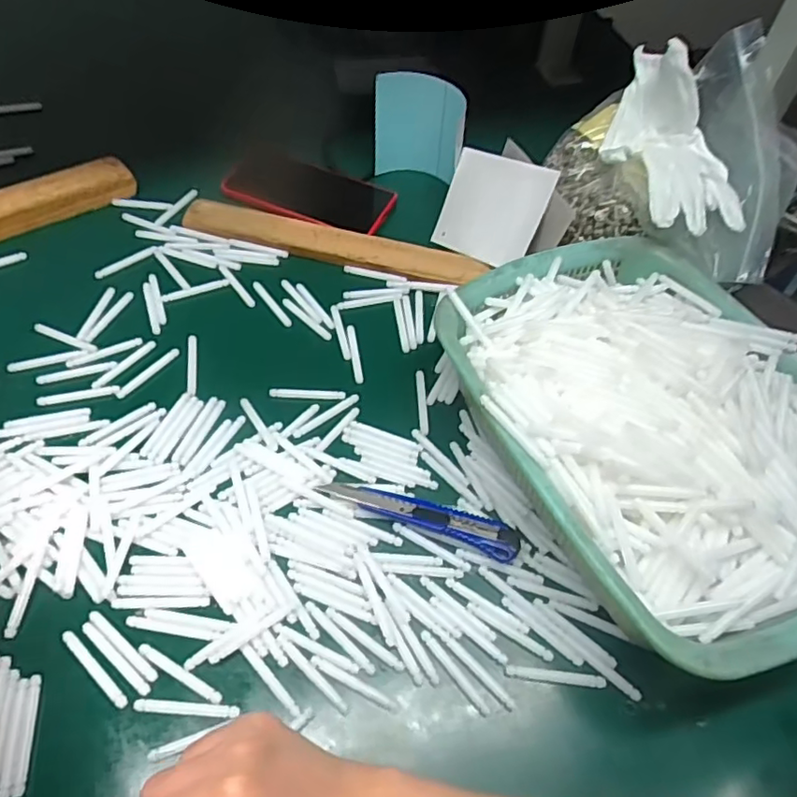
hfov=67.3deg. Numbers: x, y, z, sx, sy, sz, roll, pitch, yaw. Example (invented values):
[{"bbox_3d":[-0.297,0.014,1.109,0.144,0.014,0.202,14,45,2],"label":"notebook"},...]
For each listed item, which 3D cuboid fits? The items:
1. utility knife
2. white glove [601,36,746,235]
[{"bbox_3d":[0.015,0.077,0.409,0.136,0.014,0.024,19,56,9],"label":"utility knife"},{"bbox_3d":[0.222,-0.209,0.479,0.086,0.051,0.171,-5,70,-8],"label":"white glove"}]

